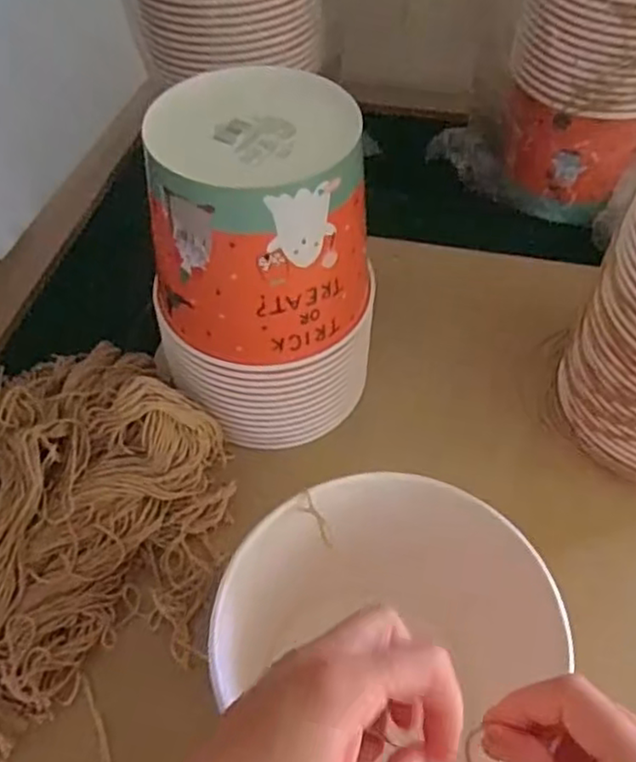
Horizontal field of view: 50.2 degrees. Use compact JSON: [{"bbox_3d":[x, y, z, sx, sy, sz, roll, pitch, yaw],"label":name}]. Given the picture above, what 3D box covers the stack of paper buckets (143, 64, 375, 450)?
[{"bbox_3d":[-0.037,-0.065,0.464,0.132,0.220,0.119,20,54,14],"label":"stack of paper buckets"}]

